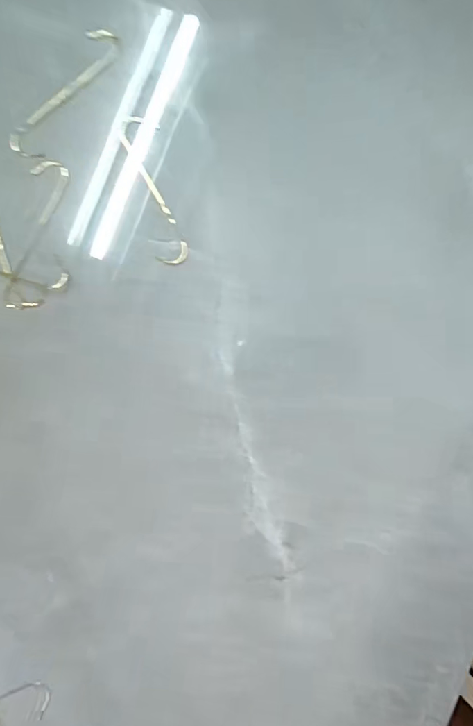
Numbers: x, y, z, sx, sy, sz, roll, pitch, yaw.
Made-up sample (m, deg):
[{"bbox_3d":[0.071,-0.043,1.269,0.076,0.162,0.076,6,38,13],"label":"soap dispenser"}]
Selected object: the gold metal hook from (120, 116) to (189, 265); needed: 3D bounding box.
[{"bbox_3d":[-0.033,-0.072,0.186,0.015,0.004,0.065,-17,87,4],"label":"gold metal hook"}]

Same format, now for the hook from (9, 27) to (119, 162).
[{"bbox_3d":[-0.073,-0.114,0.188,0.018,0.006,0.063,35,92,5],"label":"hook"}]

